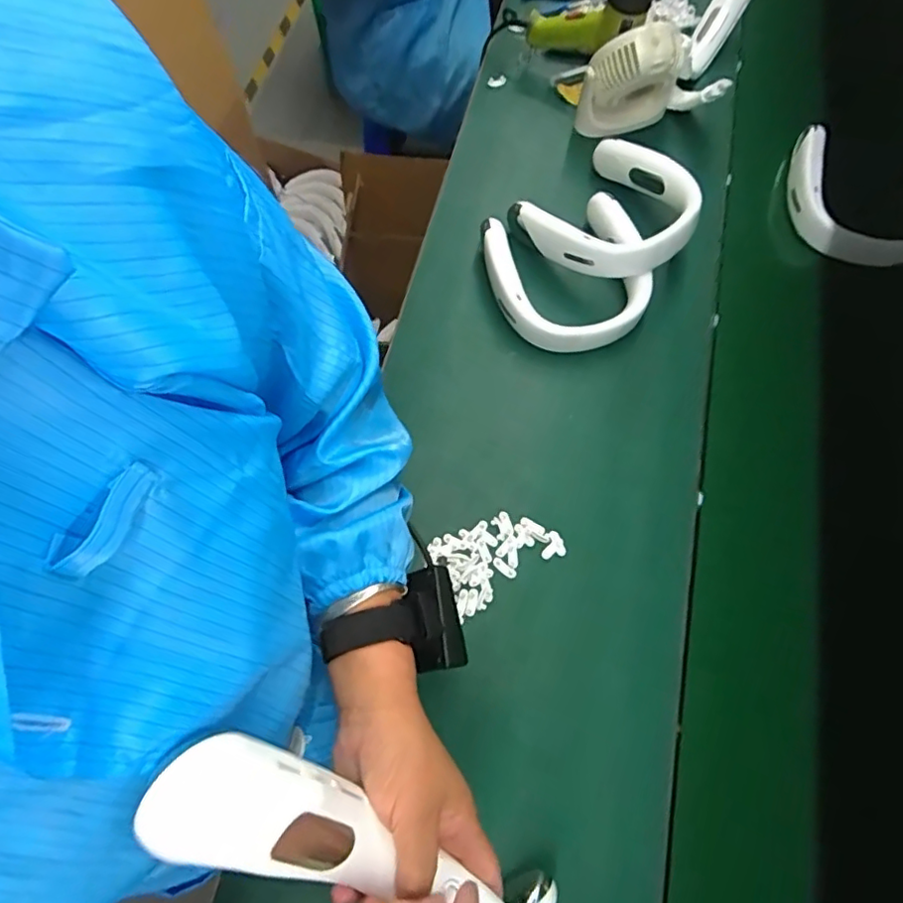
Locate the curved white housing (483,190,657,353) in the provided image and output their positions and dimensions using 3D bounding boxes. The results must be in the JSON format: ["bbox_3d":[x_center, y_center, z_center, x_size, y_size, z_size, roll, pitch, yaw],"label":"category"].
[{"bbox_3d":[0.148,-0.231,0.759,0.194,0.058,0.198,0,69,0],"label":"curved white housing"}]

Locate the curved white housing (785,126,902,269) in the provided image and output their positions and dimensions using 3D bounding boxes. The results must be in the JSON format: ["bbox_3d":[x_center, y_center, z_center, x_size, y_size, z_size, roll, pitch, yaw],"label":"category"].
[{"bbox_3d":[0.574,-0.345,0.819,0.206,0.073,0.174,14,69,5],"label":"curved white housing"}]

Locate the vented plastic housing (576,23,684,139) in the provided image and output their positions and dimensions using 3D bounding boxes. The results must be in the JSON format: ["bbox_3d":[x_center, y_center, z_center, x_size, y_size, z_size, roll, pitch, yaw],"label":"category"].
[{"bbox_3d":[0.252,-0.523,0.824,0.124,0.149,0.085,18,70,7],"label":"vented plastic housing"}]

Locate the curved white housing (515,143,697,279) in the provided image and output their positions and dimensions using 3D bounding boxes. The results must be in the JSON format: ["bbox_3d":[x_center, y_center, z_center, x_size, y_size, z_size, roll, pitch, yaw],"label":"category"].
[{"bbox_3d":[0.210,-0.314,0.773,0.194,0.060,0.194,-39,63,-14],"label":"curved white housing"}]

